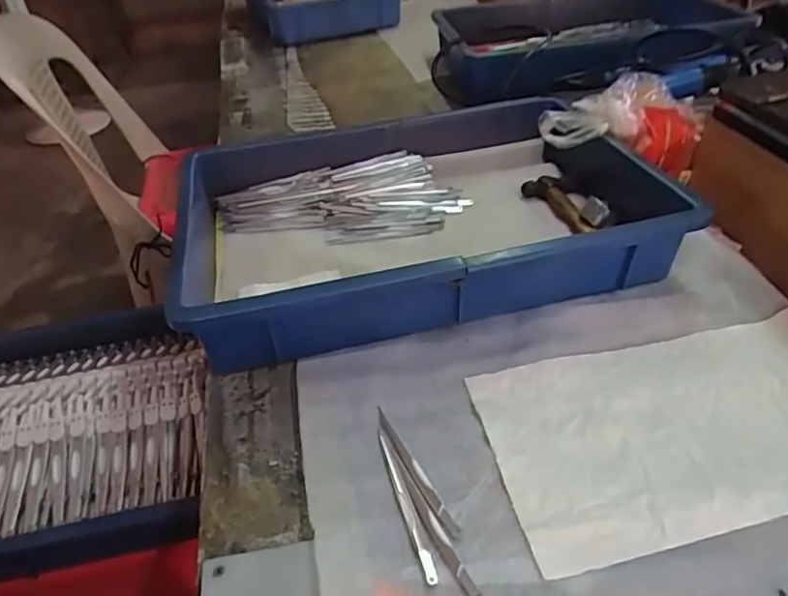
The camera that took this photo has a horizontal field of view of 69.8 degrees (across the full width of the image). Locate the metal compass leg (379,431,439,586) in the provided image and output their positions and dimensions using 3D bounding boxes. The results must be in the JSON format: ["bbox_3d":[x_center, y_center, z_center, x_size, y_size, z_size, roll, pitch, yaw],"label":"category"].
[{"bbox_3d":[0.005,0.125,0.351,0.007,0.004,0.107,-15,41,-11],"label":"metal compass leg"}]

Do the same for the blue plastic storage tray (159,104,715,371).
[{"bbox_3d":[0.022,-0.083,0.543,0.428,0.074,0.288,-12,40,-8],"label":"blue plastic storage tray"}]

